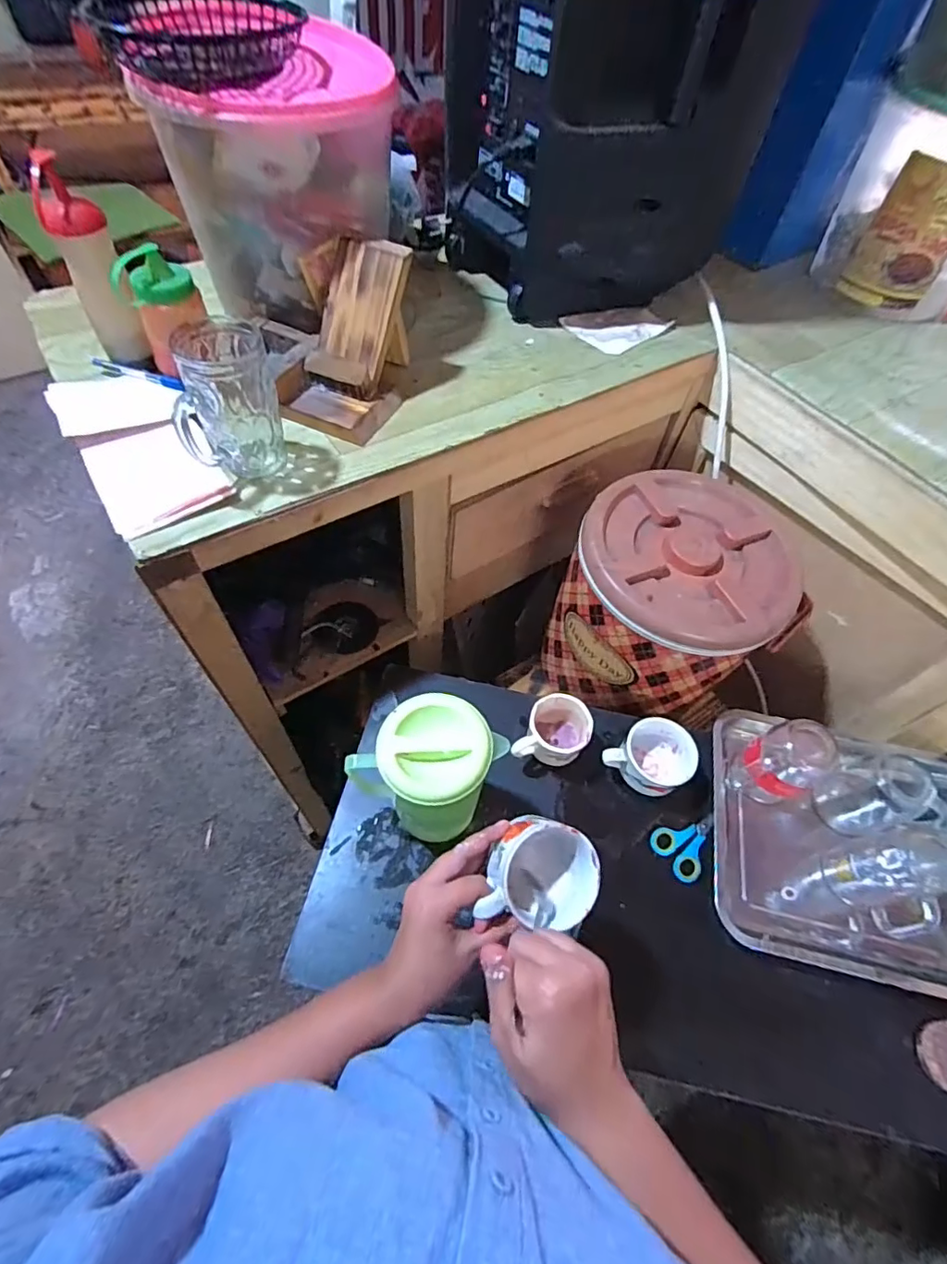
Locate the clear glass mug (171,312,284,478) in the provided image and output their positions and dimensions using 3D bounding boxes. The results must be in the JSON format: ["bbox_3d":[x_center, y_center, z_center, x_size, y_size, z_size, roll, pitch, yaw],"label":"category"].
[{"bbox_3d":[-0.227,-0.209,0.509,0.082,0.123,0.096,-13,60,-11],"label":"clear glass mug"}]

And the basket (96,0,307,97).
[{"bbox_3d":[-0.250,-0.568,0.510,0.119,0.046,0.212,12,58,4],"label":"basket"}]

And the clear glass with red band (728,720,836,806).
[{"bbox_3d":[0.388,0.169,0.677,0.094,0.139,0.074,-17,61,-14],"label":"clear glass with red band"}]

